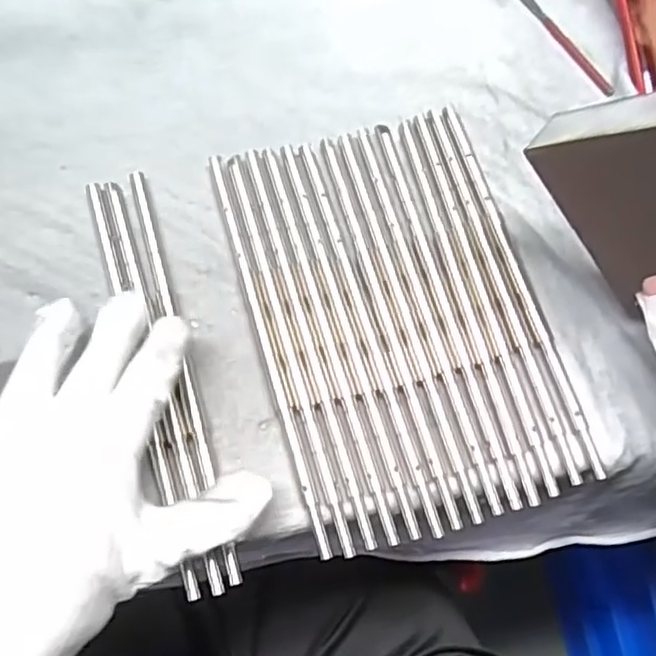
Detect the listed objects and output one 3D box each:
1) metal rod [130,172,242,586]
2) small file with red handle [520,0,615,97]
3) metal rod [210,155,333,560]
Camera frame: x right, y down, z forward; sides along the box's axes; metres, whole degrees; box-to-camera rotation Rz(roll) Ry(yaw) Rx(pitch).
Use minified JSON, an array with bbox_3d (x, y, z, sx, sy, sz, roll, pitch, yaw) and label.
[{"bbox_3d":[-0.072,0.014,0.325,0.007,0.007,0.213,-15,69,-8],"label":"metal rod"},{"bbox_3d":[0.138,-0.181,0.407,0.008,0.004,0.108,-27,73,-11],"label":"small file with red handle"},{"bbox_3d":[-0.031,0.005,0.329,0.007,0.004,0.211,-15,71,-7],"label":"metal rod"}]

